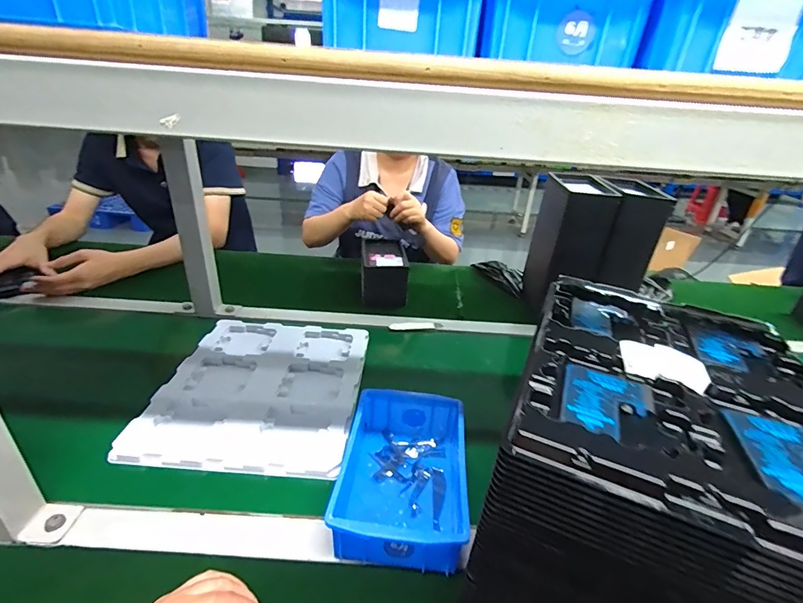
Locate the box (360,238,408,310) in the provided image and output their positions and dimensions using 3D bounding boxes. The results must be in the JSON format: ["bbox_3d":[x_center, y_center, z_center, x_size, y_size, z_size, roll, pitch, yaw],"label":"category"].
[{"bbox_3d":[-0.044,-0.073,0.927,0.098,0.095,0.174,0,28,-8],"label":"box"}]

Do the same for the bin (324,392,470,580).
[{"bbox_3d":[-0.002,0.189,0.464,0.131,0.061,0.203,4,28,0],"label":"bin"}]

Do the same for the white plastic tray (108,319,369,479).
[{"bbox_3d":[-0.204,0.122,0.625,0.274,0.017,0.321,4,28,1],"label":"white plastic tray"}]

